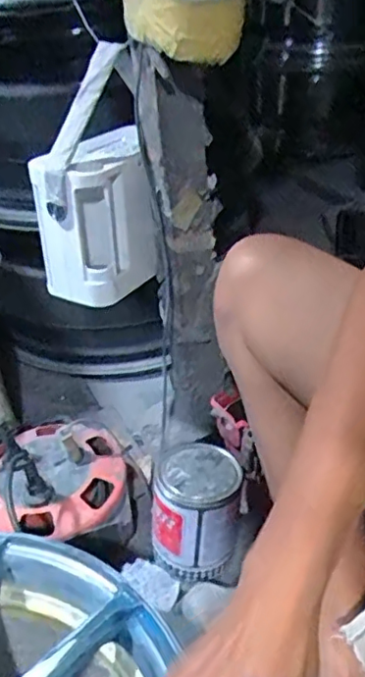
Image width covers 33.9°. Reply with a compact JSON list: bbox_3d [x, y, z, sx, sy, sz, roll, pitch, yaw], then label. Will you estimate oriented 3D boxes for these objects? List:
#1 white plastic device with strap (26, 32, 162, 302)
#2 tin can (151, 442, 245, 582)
[{"bbox_3d":[-0.097,-0.179,0.680,0.136,0.275,0.100,-21,28,-35],"label":"white plastic device with strap"},{"bbox_3d":[0.019,0.208,0.735,0.109,0.120,0.117,0,34,7],"label":"tin can"}]

